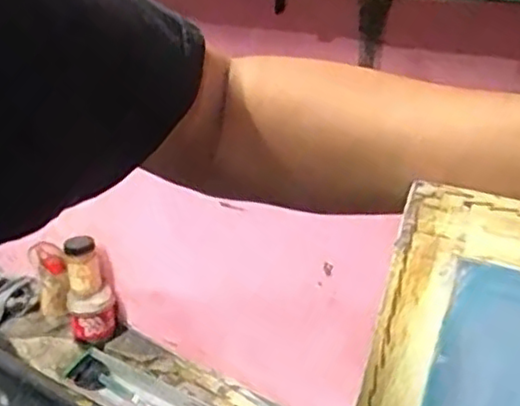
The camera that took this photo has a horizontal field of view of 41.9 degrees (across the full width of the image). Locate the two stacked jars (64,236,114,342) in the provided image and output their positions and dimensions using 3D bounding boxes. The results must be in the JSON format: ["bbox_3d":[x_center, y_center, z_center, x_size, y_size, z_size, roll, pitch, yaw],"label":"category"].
[{"bbox_3d":[-0.279,0.142,1.107,0.067,0.176,0.060,-11,0,-24],"label":"two stacked jars"}]

